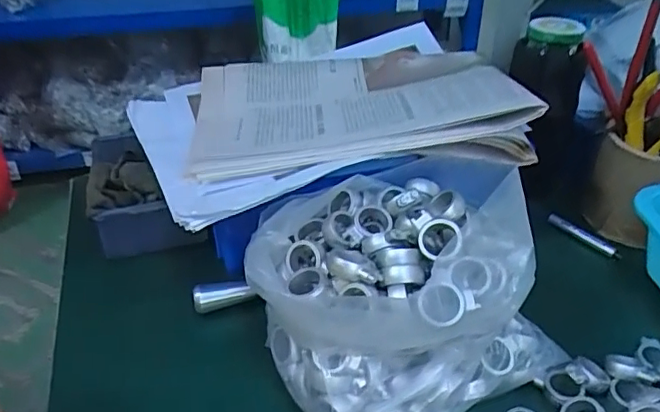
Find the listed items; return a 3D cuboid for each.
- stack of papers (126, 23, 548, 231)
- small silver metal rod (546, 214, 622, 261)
[{"bbox_3d":[-0.011,-0.085,0.494,0.315,0.053,0.245,-9,35,-13],"label":"stack of papers"},{"bbox_3d":[0.229,0.027,0.509,0.013,0.011,0.072,-22,39,-30],"label":"small silver metal rod"}]

